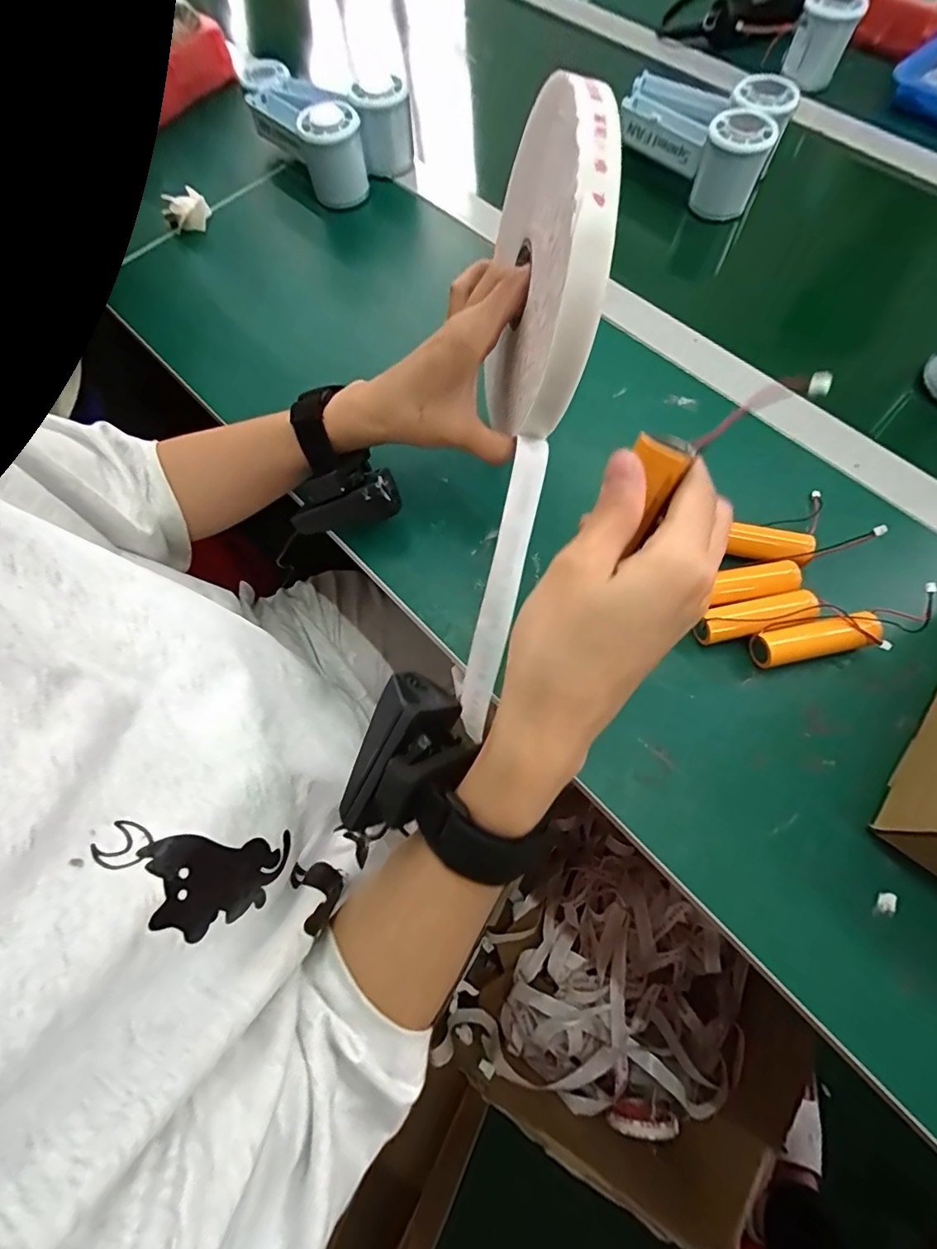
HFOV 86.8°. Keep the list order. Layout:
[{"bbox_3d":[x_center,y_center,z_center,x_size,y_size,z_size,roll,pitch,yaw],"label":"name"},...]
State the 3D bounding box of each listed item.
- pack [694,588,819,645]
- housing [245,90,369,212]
[{"bbox_3d":[0.180,-0.005,0.313,0.071,0.016,0.022,-14,71,-3],"label":"pack"},{"bbox_3d":[-0.158,-0.481,0.478,0.048,0.060,0.146,-39,74,-11],"label":"housing"}]

